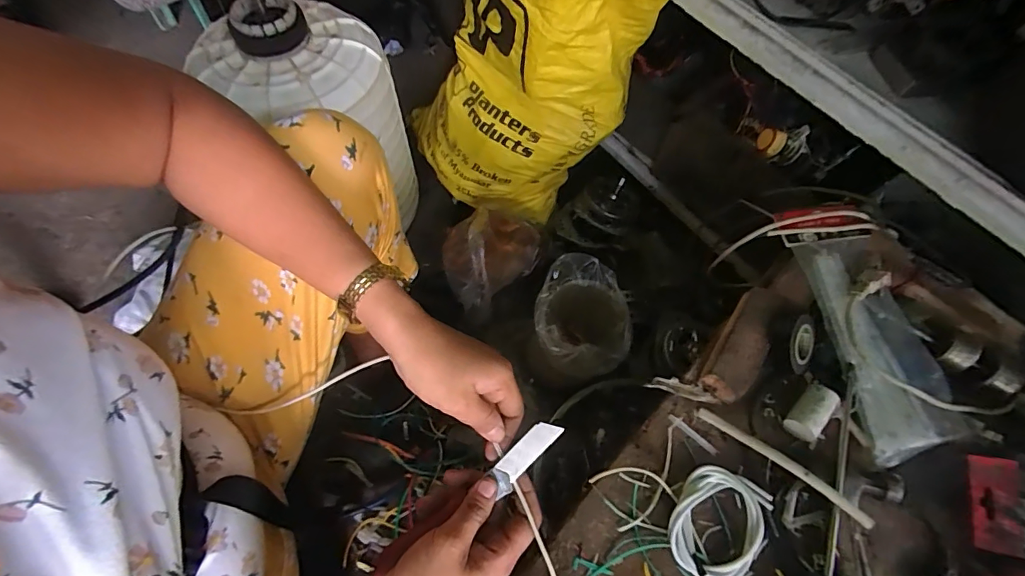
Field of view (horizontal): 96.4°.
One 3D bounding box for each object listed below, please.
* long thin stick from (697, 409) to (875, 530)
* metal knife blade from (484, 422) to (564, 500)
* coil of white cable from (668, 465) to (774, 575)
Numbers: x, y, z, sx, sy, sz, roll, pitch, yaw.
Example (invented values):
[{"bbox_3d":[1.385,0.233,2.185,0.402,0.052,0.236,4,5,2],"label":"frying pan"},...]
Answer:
[{"bbox_3d":[0.250,0.161,0.426,0.157,0.013,0.013,33,66,26],"label":"long thin stick"},{"bbox_3d":[0.009,0.128,0.351,0.019,0.006,0.069,43,97,16],"label":"metal knife blade"},{"bbox_3d":[0.184,0.213,0.415,0.076,0.015,0.097,27,65,9],"label":"coil of white cable"}]

